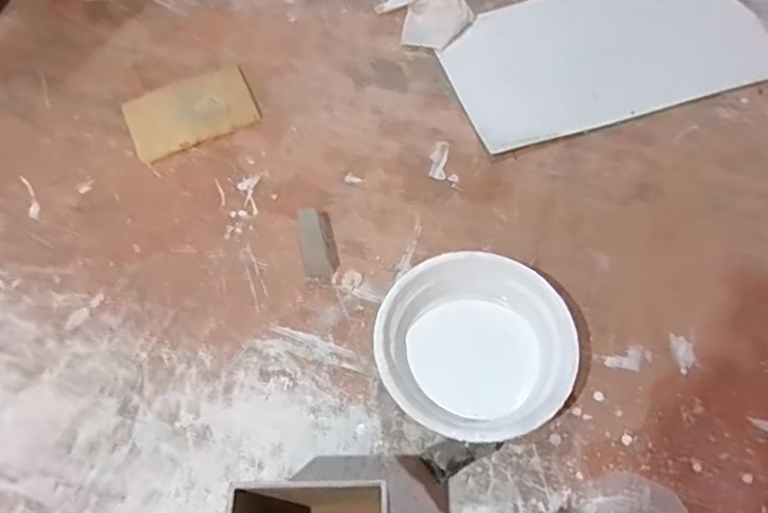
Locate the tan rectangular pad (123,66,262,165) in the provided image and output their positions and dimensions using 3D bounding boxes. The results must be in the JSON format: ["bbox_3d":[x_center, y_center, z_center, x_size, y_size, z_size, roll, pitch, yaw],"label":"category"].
[{"bbox_3d":[-0.232,-0.174,0.725,0.151,0.019,0.097,-27,63,-12],"label":"tan rectangular pad"}]

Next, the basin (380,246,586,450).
[{"bbox_3d":[0.080,0.085,0.544,0.168,0.061,0.161,-1,61,2],"label":"basin"}]

